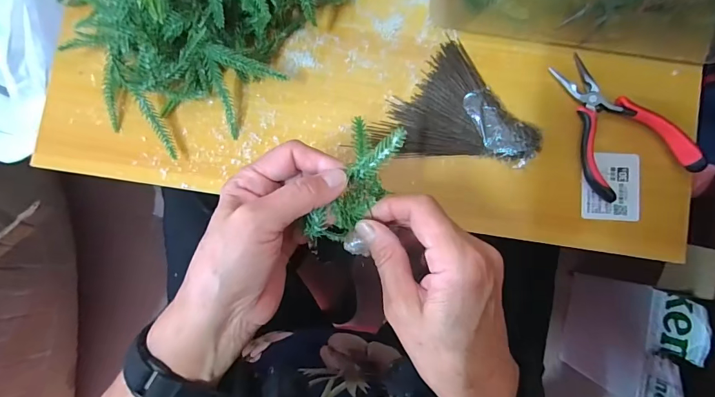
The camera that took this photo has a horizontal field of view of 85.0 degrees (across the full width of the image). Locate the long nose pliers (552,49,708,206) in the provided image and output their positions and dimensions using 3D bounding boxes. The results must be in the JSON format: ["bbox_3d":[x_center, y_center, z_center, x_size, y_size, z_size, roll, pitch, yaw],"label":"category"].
[{"bbox_3d":[0.227,-0.069,0.340,0.085,0.019,0.128,-22,85,1],"label":"long nose pliers"}]

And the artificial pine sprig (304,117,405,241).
[{"bbox_3d":[-0.001,-0.006,0.237,0.032,0.044,0.076,29,88,4],"label":"artificial pine sprig"}]

